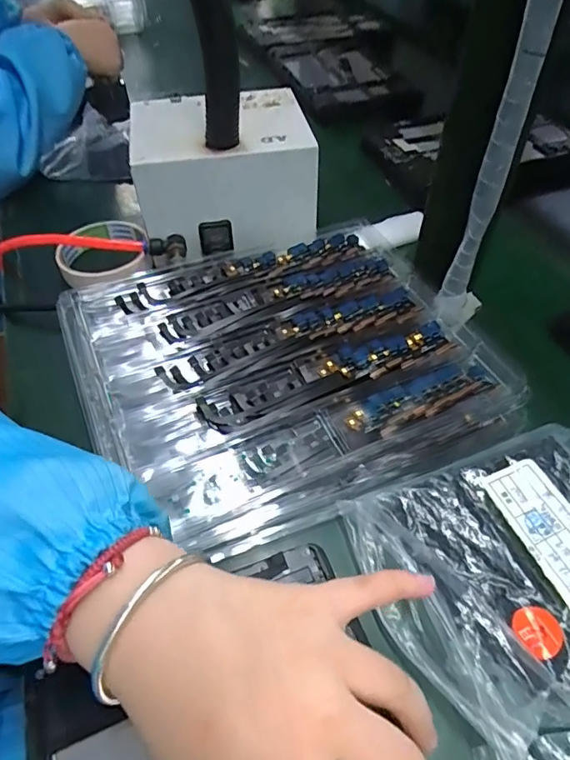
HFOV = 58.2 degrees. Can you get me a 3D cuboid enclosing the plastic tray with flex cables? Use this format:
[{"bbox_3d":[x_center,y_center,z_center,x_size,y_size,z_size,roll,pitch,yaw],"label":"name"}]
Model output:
[{"bbox_3d":[-0.002,-0.020,0.364,0.267,0.019,0.231,-19,54,-16],"label":"plastic tray with flex cables"}]

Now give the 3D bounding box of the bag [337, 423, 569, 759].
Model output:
[{"bbox_3d":[0.139,0.103,0.290,0.174,0.027,0.140,-17,54,-15],"label":"bag"}]

